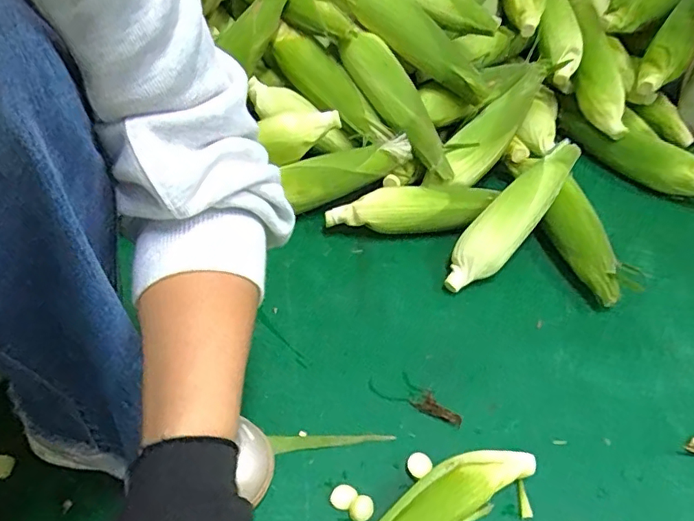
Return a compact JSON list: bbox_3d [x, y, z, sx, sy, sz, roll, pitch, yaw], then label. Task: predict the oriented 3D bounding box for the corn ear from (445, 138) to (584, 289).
[{"bbox_3d":[0.218,-0.059,0.683,0.065,0.047,0.264,37,77,28],"label":"corn ear"}]

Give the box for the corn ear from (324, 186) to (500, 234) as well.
[{"bbox_3d":[0.087,-0.061,0.723,0.229,0.061,0.061,-8,48,-9],"label":"corn ear"}]

